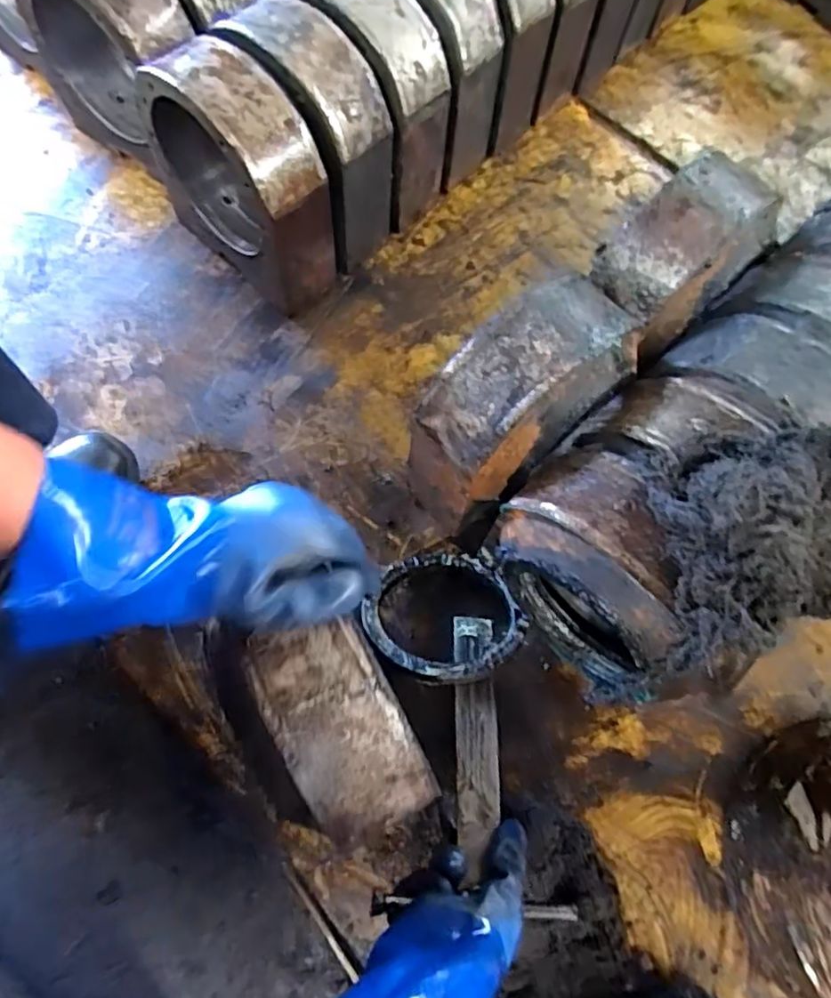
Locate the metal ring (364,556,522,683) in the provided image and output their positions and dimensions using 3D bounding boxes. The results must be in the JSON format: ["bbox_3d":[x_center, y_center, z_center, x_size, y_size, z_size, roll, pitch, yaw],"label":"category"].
[{"bbox_3d":[0.030,0.108,0.621,0.148,0.019,0.165,10,37,10],"label":"metal ring"}]

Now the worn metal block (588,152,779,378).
[{"bbox_3d":[0.257,-0.239,0.608,0.167,0.088,0.112,-36,75,-16],"label":"worn metal block"}]

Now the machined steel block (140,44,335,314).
[{"bbox_3d":[-0.207,-0.371,0.714,0.241,0.240,0.093,43,74,12],"label":"machined steel block"}]

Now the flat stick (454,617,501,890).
[{"bbox_3d":[0.054,0.204,0.548,0.040,0.011,0.210,13,55,-17],"label":"flat stick"}]

